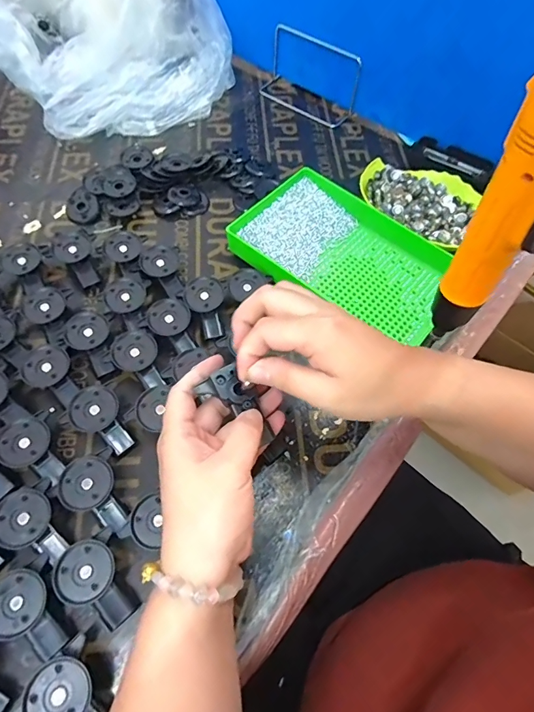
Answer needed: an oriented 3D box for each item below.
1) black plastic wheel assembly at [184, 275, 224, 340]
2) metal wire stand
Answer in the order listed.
[{"bbox_3d":[-0.065,-0.049,0.426,0.039,0.034,0.063,-9,64,-8],"label":"black plastic wheel assembly"},{"bbox_3d":[0.060,-0.417,0.589,0.148,0.079,0.059,36,66,15],"label":"metal wire stand"}]

